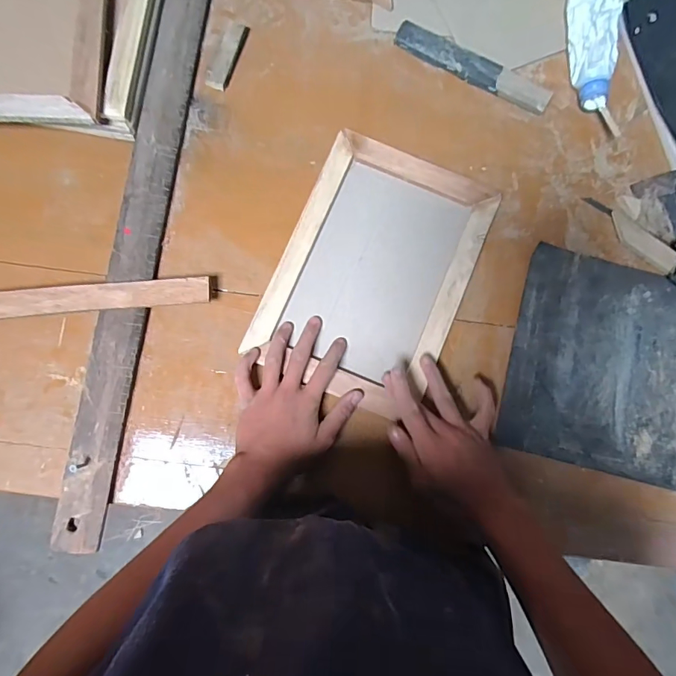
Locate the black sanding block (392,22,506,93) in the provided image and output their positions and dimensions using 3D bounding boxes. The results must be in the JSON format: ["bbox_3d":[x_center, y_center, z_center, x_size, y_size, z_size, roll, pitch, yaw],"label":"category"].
[{"bbox_3d":[0.138,-0.350,0.551,0.138,0.017,0.032,29,84,2],"label":"black sanding block"}]

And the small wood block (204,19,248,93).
[{"bbox_3d":[-0.135,-0.348,0.544,0.025,0.008,0.091,18,84,1],"label":"small wood block"}]

